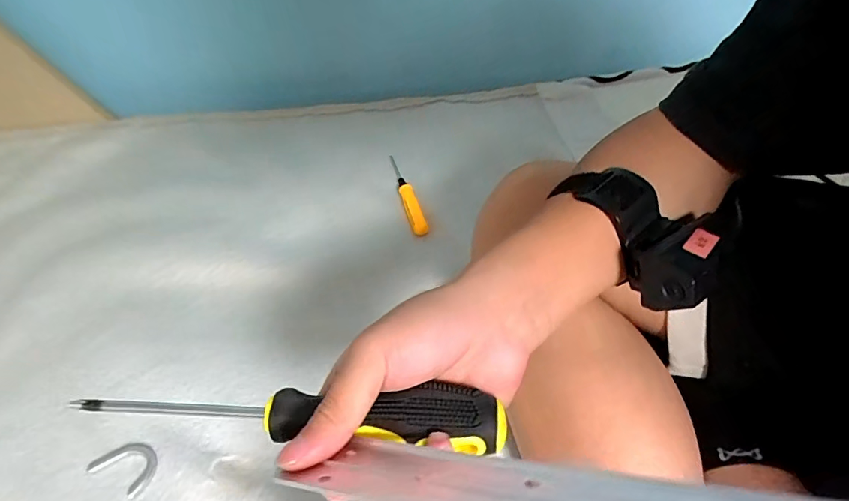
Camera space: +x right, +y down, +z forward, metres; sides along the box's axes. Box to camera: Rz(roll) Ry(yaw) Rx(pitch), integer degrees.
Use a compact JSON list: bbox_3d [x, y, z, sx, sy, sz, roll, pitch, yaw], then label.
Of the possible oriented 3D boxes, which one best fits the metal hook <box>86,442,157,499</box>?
[{"bbox_3d":[-0.219,0.158,0.344,0.047,0.005,0.031,18,51,17],"label":"metal hook"}]

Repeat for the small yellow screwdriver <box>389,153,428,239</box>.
[{"bbox_3d":[-0.021,-0.066,0.528,0.015,0.018,0.124,-14,49,-11],"label":"small yellow screwdriver"}]

